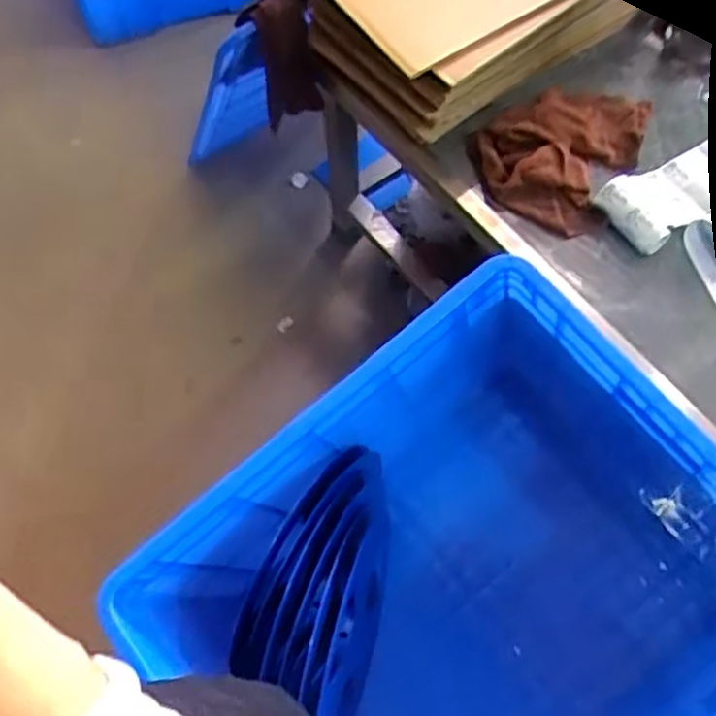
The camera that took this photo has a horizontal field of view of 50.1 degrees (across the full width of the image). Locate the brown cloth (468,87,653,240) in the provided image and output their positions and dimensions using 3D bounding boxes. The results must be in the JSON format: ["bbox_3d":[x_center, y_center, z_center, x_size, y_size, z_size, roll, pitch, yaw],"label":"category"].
[{"bbox_3d":[0.242,-0.254,0.932,0.187,0.054,0.212,19,67,10],"label":"brown cloth"}]

